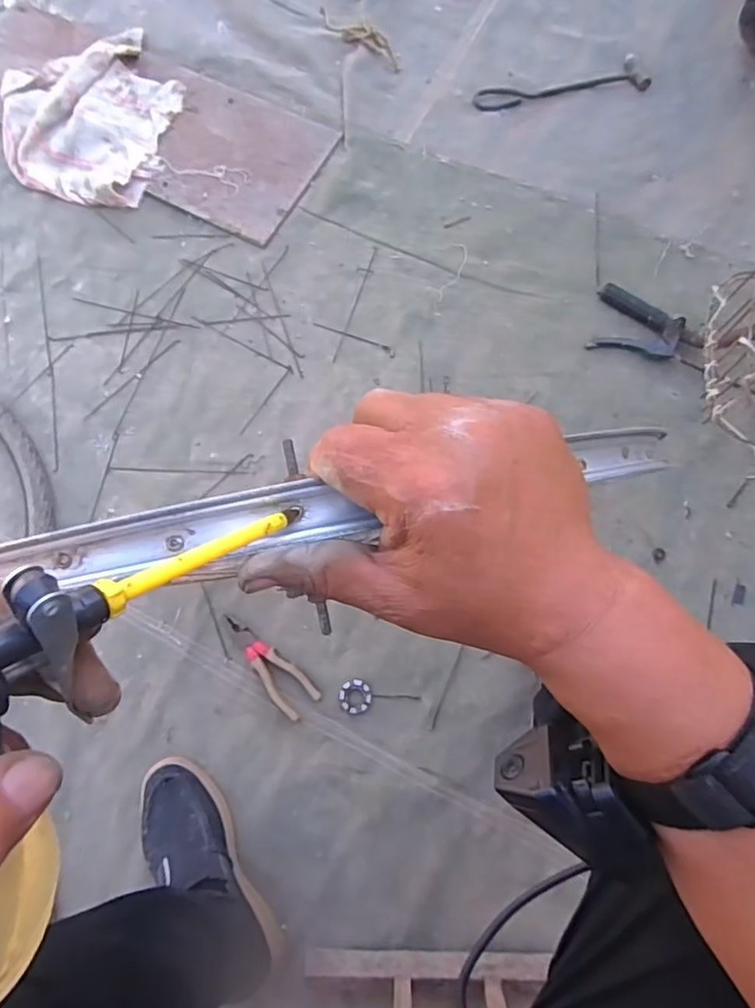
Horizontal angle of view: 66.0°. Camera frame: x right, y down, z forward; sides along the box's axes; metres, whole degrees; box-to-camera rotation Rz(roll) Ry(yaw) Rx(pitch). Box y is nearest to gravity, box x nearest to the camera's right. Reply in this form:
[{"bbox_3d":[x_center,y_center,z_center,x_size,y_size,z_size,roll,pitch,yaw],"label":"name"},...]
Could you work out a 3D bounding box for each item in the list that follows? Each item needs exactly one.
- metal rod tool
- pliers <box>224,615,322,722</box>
[{"bbox_3d":[0.323,-0.735,1.028,0.299,0.016,0.079,-12,77,-1],"label":"metal rod tool"},{"bbox_3d":[-0.148,0.212,0.776,0.049,0.027,0.163,-44,79,-8],"label":"pliers"}]

